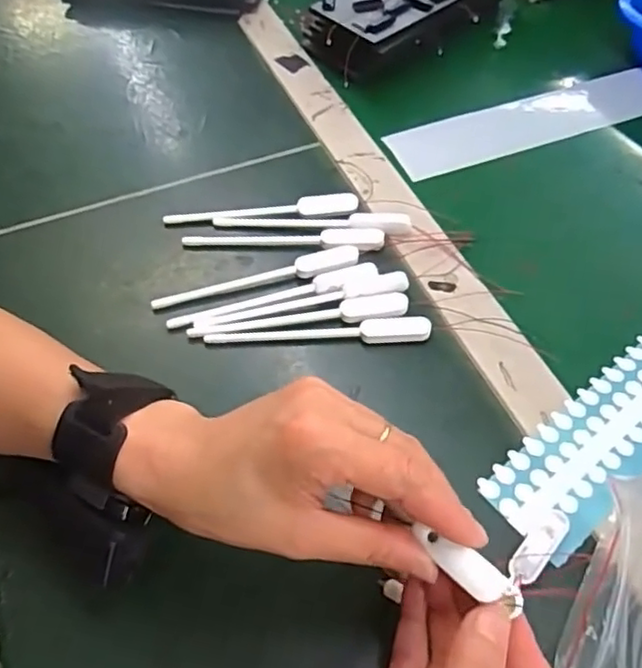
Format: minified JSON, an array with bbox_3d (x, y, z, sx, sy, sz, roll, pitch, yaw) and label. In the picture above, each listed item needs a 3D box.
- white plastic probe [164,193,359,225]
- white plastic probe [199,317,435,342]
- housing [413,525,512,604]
[{"bbox_3d":[-0.045,-0.095,0.485,0.144,0.009,0.019,-2,54,0],"label":"white plastic probe"},{"bbox_3d":[-0.002,-0.002,0.418,0.144,0.012,0.014,1,54,2],"label":"white plastic probe"},{"bbox_3d":[0.056,0.094,0.259,0.039,0.007,0.014,28,59,34],"label":"housing"}]

